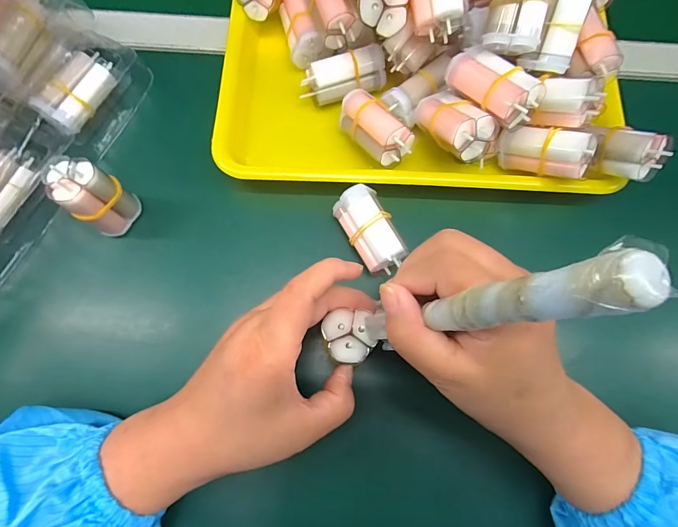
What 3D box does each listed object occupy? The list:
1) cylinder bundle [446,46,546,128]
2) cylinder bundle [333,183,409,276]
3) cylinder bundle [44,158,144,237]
[{"bbox_3d":[0.111,-0.130,0.273,0.038,0.032,0.068,-35,65,-10],"label":"cylinder bundle"},{"bbox_3d":[0.025,-0.023,0.296,0.035,0.044,0.066,-27,76,-8],"label":"cylinder bundle"},{"bbox_3d":[-0.182,-0.049,0.282,0.031,0.067,0.037,31,76,8],"label":"cylinder bundle"}]

